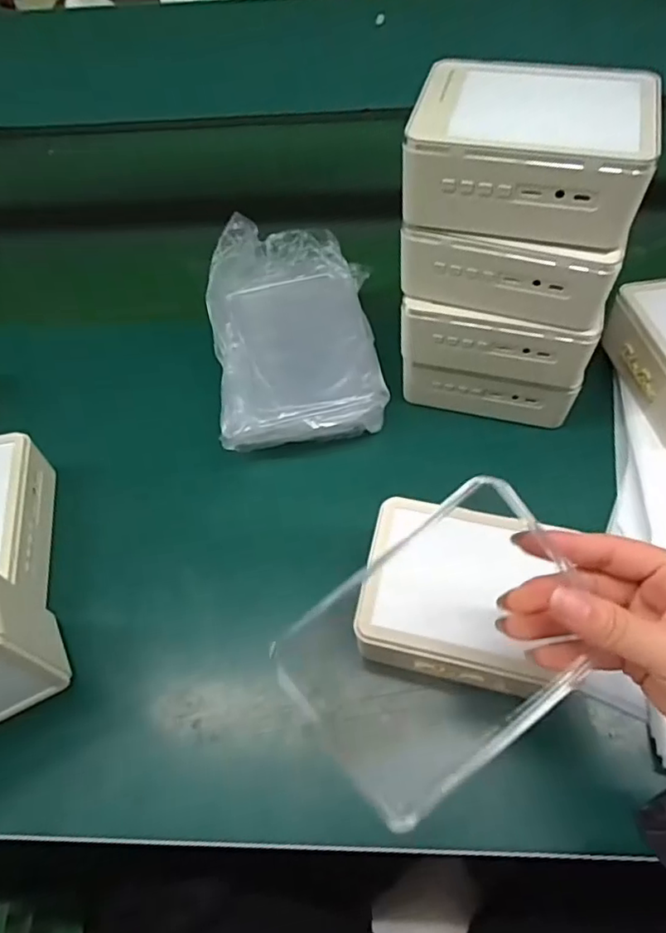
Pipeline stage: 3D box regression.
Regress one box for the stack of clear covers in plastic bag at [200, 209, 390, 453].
[{"bbox_3d":[-0.033,-0.124,0.502,0.139,0.083,0.212,-5,61,-4],"label":"stack of clear covers in plastic bag"}]

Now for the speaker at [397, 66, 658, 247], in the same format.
[{"bbox_3d":[0.122,-0.198,0.371,0.137,0.061,0.099,11,57,11],"label":"speaker"}]

